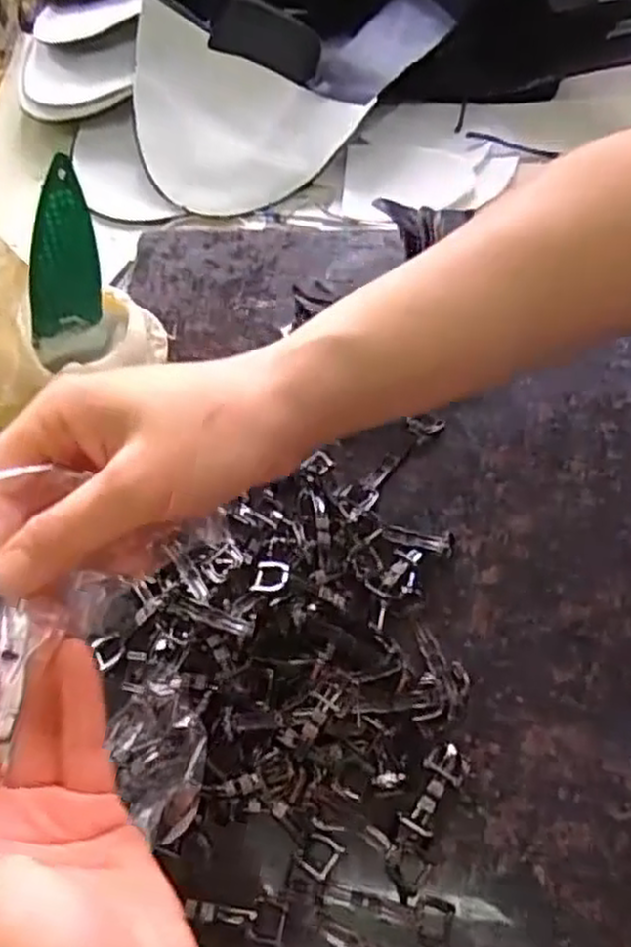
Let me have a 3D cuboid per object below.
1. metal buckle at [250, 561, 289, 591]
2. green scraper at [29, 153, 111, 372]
[{"bbox_3d":[-0.021,0.049,0.352,0.016,0.004,0.017,5,48,14],"label":"metal buckle"},{"bbox_3d":[-0.139,-0.110,0.399,0.040,0.112,0.007,-7,40,-11],"label":"green scraper"}]

